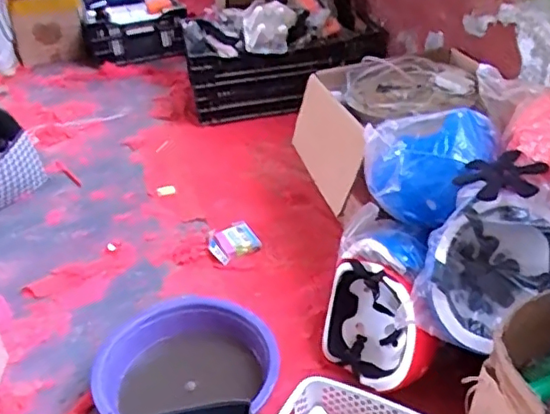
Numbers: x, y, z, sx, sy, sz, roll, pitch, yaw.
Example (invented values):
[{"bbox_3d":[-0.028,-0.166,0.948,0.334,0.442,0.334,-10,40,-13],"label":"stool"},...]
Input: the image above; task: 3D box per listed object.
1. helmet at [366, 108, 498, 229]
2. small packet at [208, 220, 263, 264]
[{"bbox_3d":[0.260,-0.061,0.946,0.157,0.169,0.143,-31,43,-33],"label":"helmet"},{"bbox_3d":[-0.096,0.080,1.351,0.117,0.020,0.106,-22,39,-23],"label":"small packet"}]

